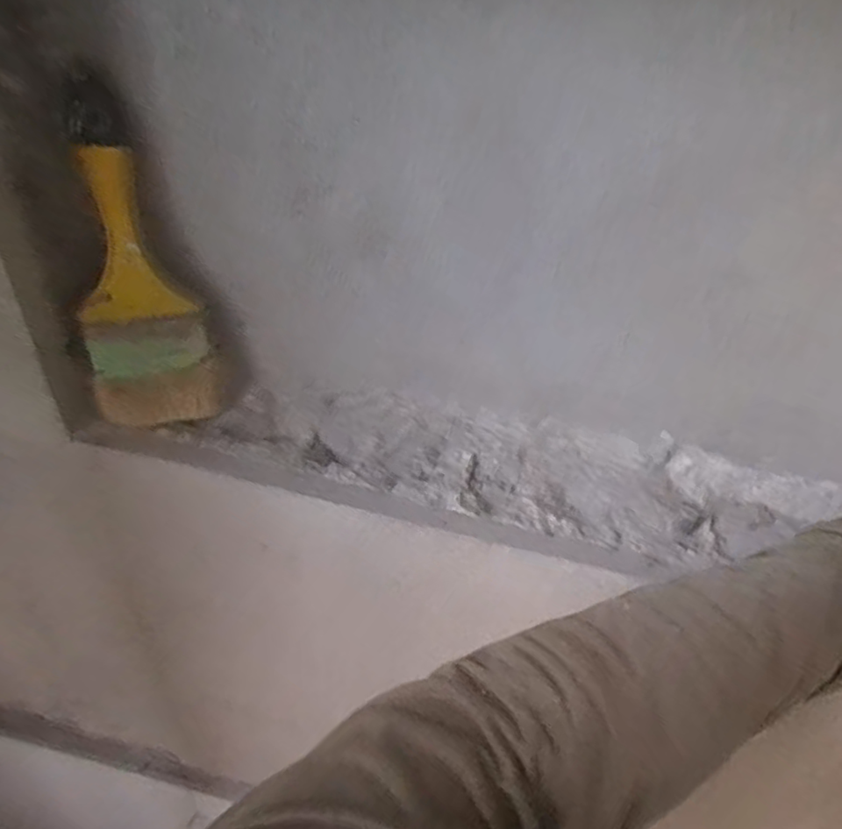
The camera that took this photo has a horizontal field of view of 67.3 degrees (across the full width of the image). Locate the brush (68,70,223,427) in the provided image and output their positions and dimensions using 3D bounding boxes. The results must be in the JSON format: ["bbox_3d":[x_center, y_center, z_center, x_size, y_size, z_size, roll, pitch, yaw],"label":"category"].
[{"bbox_3d":[-0.171,-0.087,0.390,0.075,0.205,0.018,-4,27,-17],"label":"brush"}]

